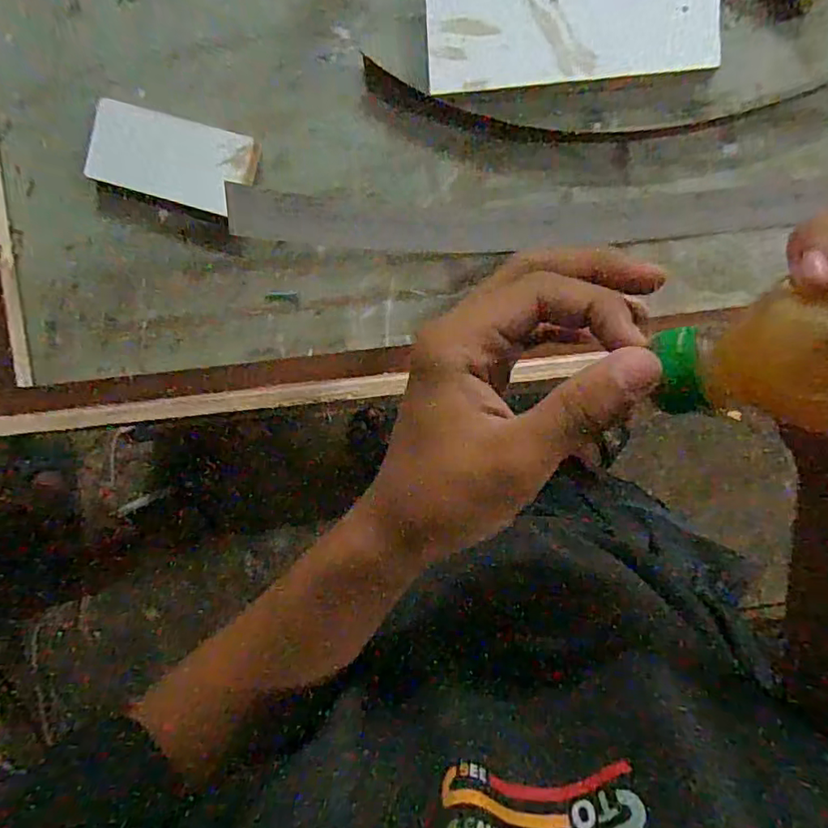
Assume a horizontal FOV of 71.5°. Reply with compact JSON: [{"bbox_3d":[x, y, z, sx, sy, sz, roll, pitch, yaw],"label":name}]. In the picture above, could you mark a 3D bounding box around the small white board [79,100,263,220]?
[{"bbox_3d":[-0.215,-0.224,0.507,0.148,0.028,0.067,14,96,5],"label":"small white board"}]

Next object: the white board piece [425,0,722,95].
[{"bbox_3d":[0.126,-0.318,0.466,0.227,0.007,0.093,-1,91,8],"label":"white board piece"}]

